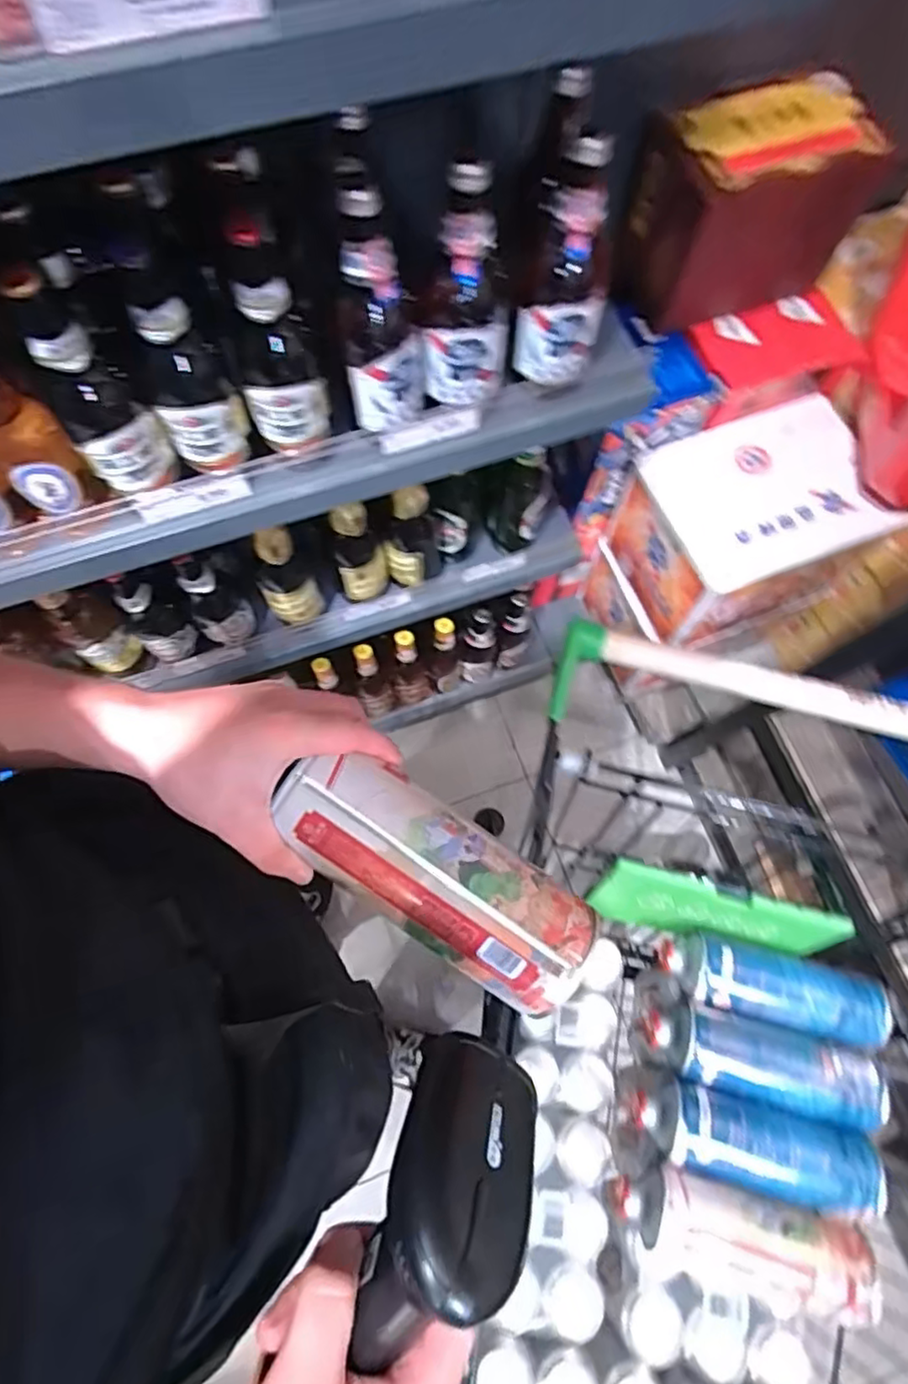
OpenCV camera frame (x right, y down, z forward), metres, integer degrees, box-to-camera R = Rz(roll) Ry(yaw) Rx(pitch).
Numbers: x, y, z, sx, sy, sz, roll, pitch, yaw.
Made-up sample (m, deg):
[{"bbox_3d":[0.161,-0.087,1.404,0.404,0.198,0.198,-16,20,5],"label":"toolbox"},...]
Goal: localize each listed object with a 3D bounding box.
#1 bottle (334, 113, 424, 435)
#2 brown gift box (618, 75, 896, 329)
[{"bbox_3d":[-0.063,-0.331,0.529,0.065,0.234,0.077,-9,73,-4],"label":"bottle"},{"bbox_3d":[0.388,-0.667,0.891,0.283,0.218,0.152,-18,74,-7],"label":"brown gift box"}]

